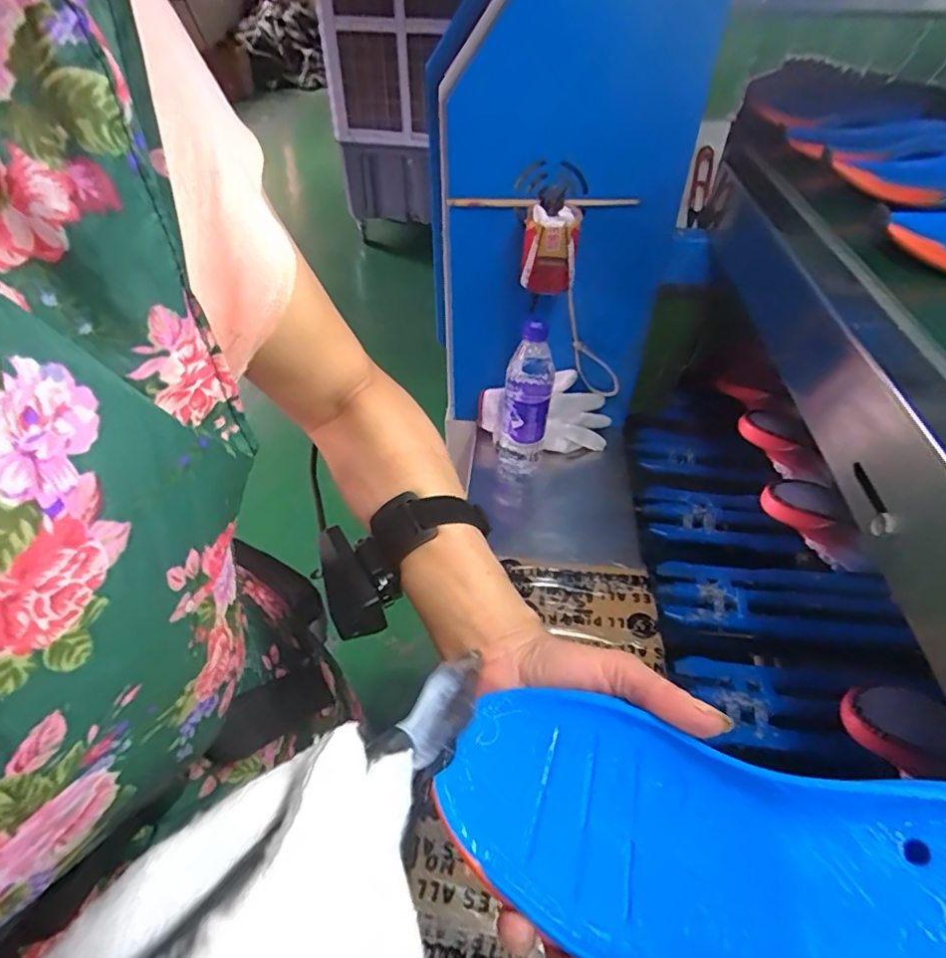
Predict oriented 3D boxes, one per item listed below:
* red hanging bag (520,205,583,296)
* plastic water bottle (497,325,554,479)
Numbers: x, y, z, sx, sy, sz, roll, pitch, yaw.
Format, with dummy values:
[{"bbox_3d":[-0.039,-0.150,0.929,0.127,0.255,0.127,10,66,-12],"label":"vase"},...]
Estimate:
[{"bbox_3d":[0.091,-0.271,0.679,0.062,0.087,0.057,10,42,8],"label":"red hanging bag"},{"bbox_3d":[0.069,-0.102,0.775,0.067,0.223,0.071,7,42,4],"label":"plastic water bottle"}]

